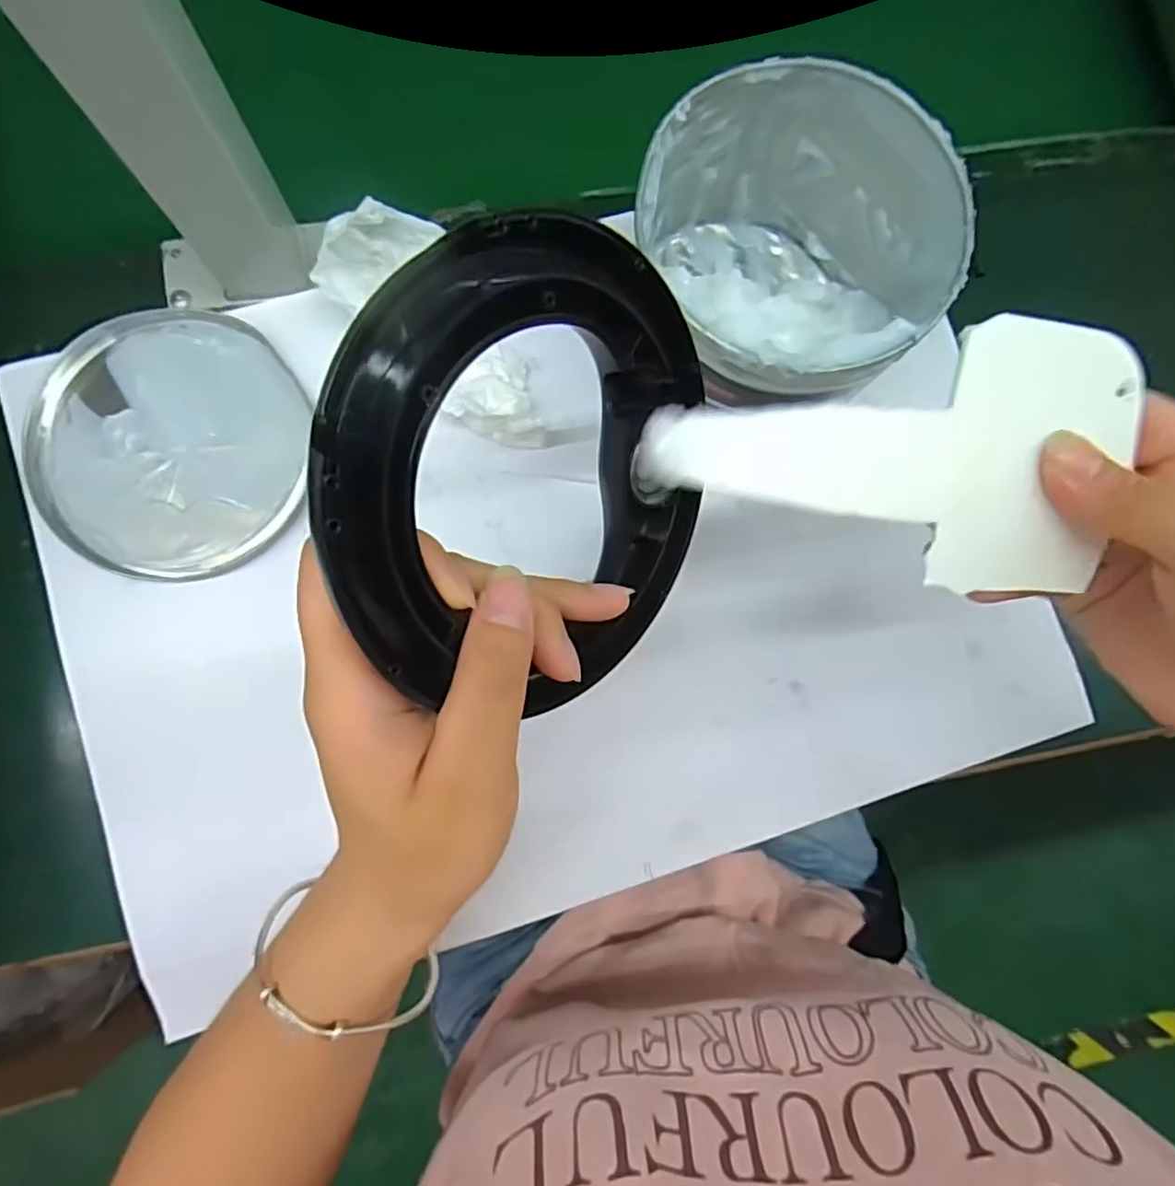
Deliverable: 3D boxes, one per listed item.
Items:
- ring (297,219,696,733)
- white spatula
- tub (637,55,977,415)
[{"bbox_3d":[-0.010,-0.033,0.185,0.129,0.017,0.122,-16,116,-38],"label":"ring"},{"bbox_3d":[0.094,-0.047,0.201,0.151,0.008,0.080,9,103,-9],"label":"white spatula"},{"bbox_3d":[0.083,-0.143,0.300,0.122,0.103,0.126,0,82,-4],"label":"tub"}]

